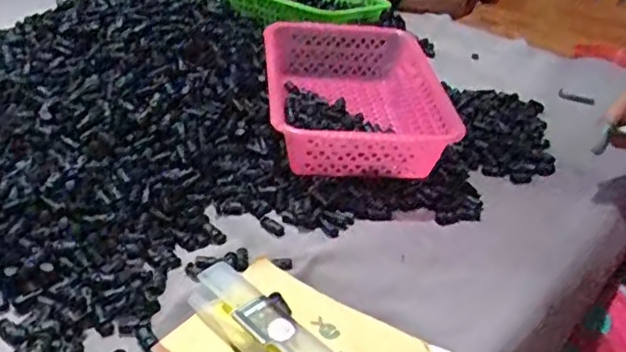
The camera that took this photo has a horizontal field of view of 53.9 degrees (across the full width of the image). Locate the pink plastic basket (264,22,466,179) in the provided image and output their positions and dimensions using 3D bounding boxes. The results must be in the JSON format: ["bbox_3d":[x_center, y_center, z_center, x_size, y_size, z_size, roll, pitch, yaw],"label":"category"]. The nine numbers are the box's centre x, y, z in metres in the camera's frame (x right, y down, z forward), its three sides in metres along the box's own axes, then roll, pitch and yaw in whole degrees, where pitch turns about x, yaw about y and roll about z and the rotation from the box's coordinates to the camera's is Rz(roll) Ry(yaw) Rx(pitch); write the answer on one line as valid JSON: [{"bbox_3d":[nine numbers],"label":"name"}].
[{"bbox_3d":[0.047,-0.098,0.781,0.210,0.094,0.280,1,31,-9],"label":"pink plastic basket"}]

